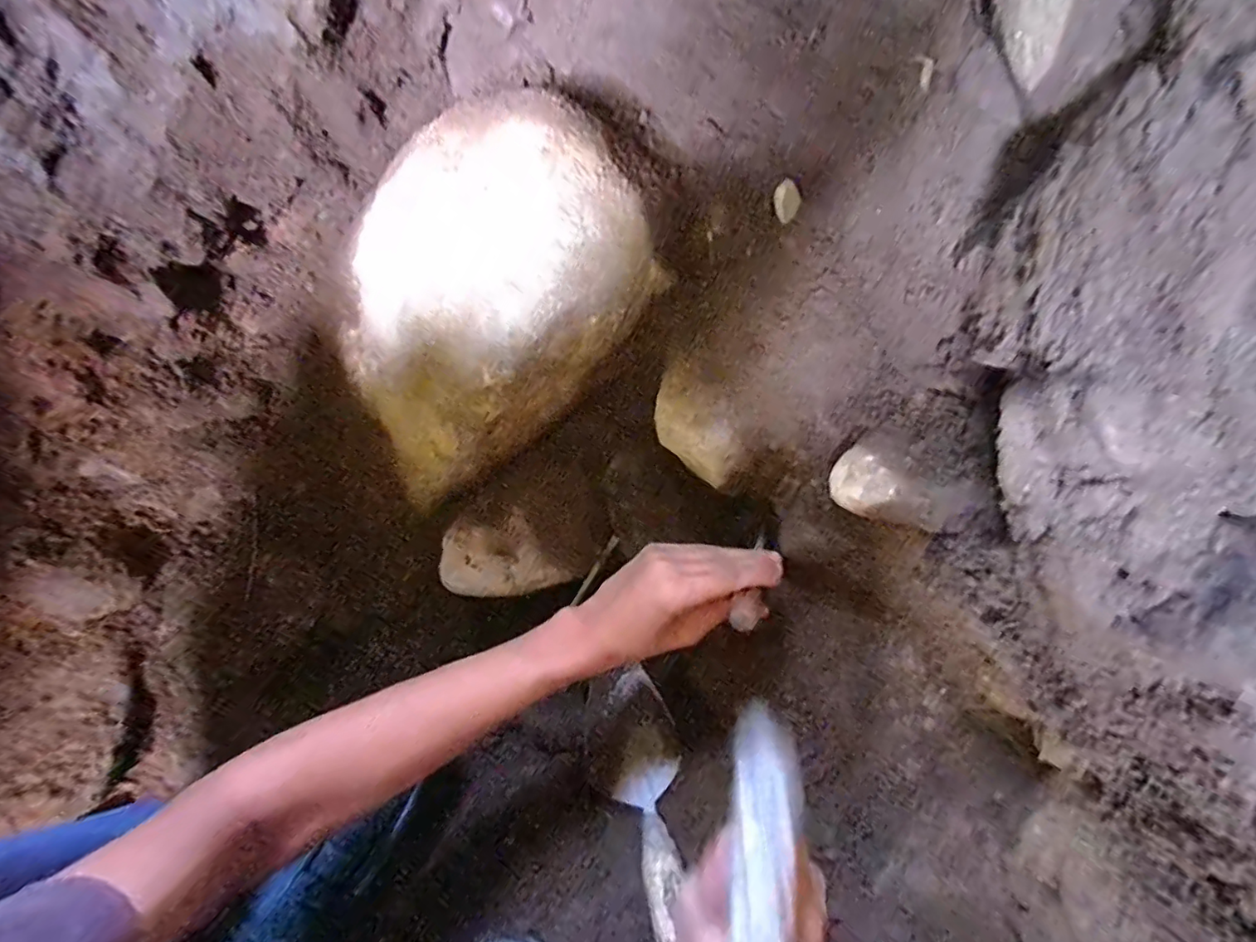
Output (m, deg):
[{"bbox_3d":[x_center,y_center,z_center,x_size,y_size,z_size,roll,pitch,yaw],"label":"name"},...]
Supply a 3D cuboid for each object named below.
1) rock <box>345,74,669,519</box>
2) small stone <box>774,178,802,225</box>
[{"bbox_3d":[-0.123,-0.145,0.451,0.265,0.198,0.188,-35,71,-13],"label":"rock"},{"bbox_3d":[0.128,-0.217,0.444,0.013,0.023,0.024,-32,70,-12],"label":"small stone"}]

